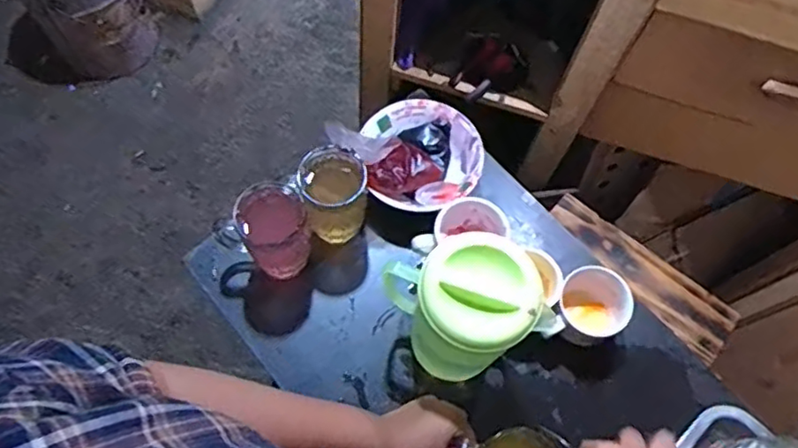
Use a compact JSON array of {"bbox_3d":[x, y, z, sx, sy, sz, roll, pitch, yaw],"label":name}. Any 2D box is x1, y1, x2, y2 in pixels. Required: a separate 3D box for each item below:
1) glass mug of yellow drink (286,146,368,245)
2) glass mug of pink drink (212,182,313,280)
[{"bbox_3d":[-0.077,-0.031,0.724,0.078,0.110,0.069,-25,70,-12],"label":"glass mug of yellow drink"},{"bbox_3d":[-0.143,0.011,0.704,0.083,0.131,0.090,42,72,15],"label":"glass mug of pink drink"}]

